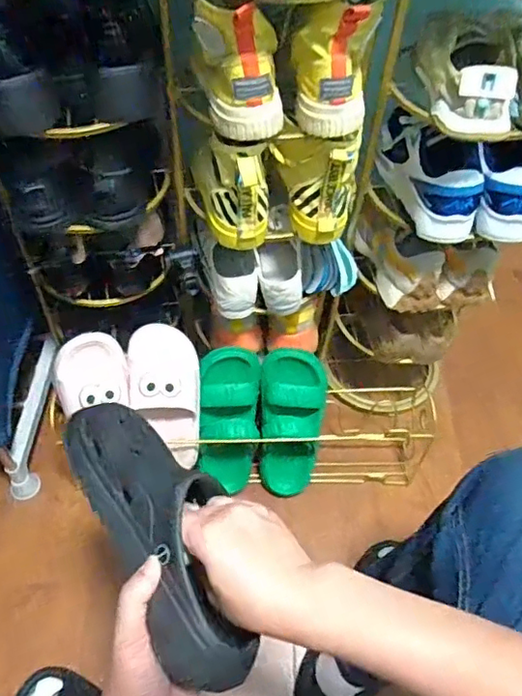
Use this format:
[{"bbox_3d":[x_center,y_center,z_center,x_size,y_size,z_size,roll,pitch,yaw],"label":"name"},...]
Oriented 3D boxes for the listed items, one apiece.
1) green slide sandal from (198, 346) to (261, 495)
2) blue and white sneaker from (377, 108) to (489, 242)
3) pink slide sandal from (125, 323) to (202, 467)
[{"bbox_3d":[-0.055,0.136,0.964,0.105,0.268,0.101,-1,16,-4],"label":"green slide sandal"},{"bbox_3d":[0.230,-0.248,0.749,0.082,0.093,0.201,-10,55,-11],"label":"blue and white sneaker"},{"bbox_3d":[-0.148,0.088,0.909,0.122,0.060,0.255,-17,98,-15],"label":"pink slide sandal"}]

